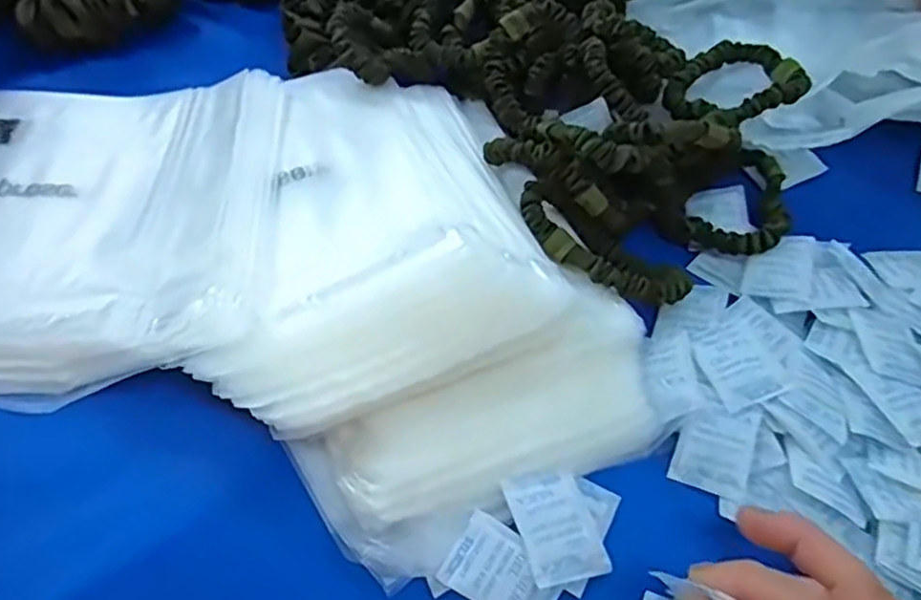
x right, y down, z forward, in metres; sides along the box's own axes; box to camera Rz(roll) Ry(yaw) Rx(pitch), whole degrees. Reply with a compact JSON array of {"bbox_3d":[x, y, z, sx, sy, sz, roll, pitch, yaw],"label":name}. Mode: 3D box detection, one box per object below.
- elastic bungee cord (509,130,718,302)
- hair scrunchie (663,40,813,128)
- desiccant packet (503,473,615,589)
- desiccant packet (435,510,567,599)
[{"bbox_3d":[0.071,-0.026,0.361,0.096,0.018,0.030,31,63,15],"label":"elastic bungee cord"},{"bbox_3d":[0.165,-0.128,0.413,0.071,0.011,0.079,28,62,38],"label":"hair scrunchie"},{"bbox_3d":[0.040,0.095,0.294,0.032,0.004,0.046,-15,61,-11],"label":"desiccant packet"},{"bbox_3d":[0.018,0.113,0.288,0.046,0.007,0.032,30,63,15],"label":"desiccant packet"}]

